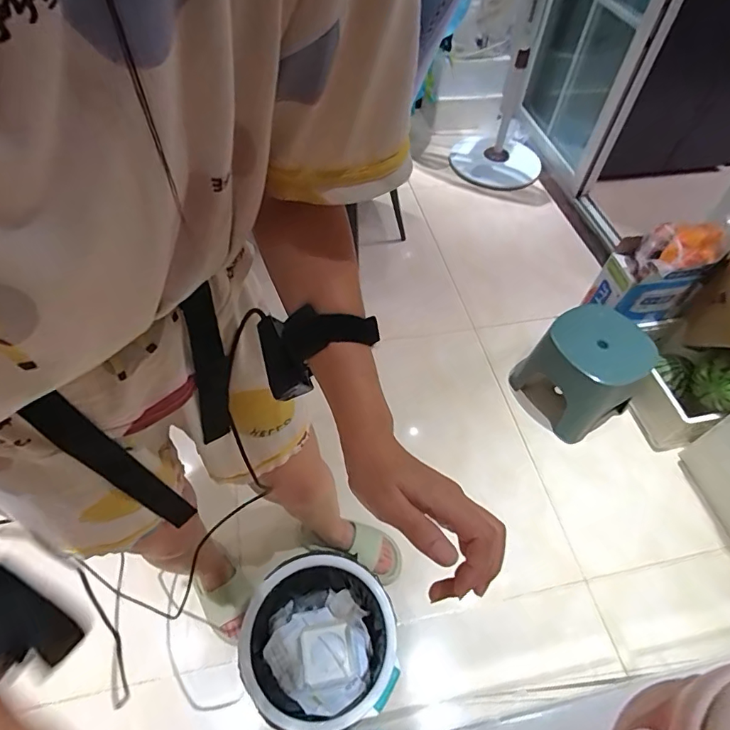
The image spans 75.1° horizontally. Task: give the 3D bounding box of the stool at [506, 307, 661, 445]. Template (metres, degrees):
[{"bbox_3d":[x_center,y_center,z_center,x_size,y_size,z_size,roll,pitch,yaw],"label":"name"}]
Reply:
[{"bbox_3d":[0.628,0.015,1.372,0.298,0.262,0.271,-24,58,-20],"label":"stool"}]

